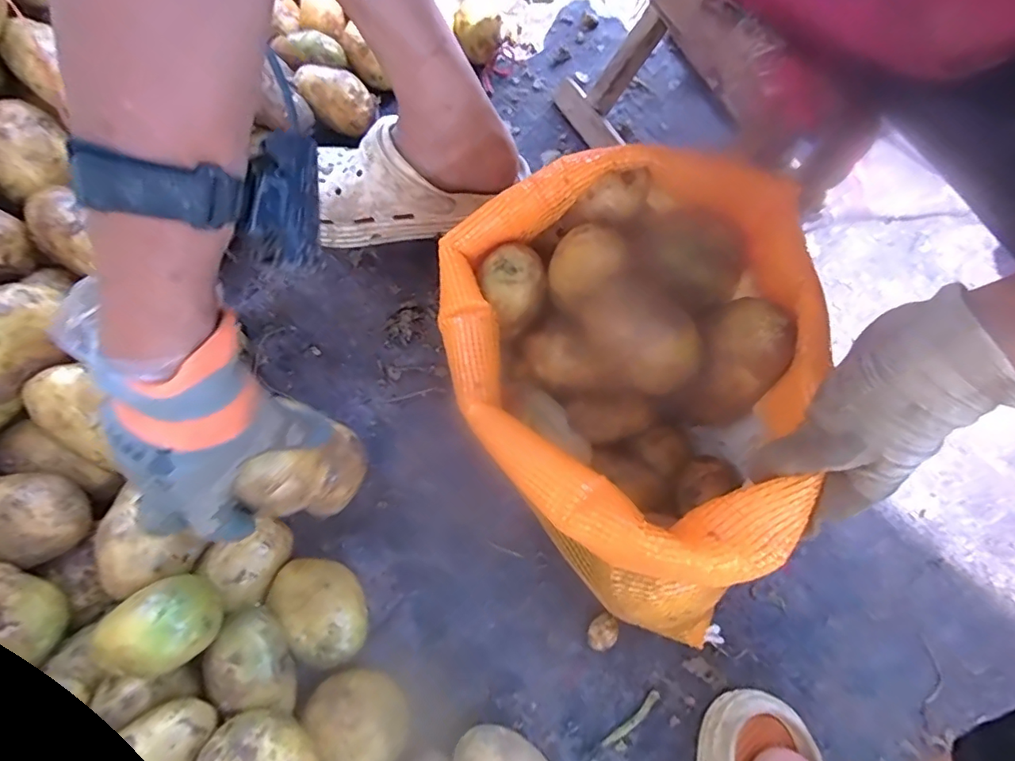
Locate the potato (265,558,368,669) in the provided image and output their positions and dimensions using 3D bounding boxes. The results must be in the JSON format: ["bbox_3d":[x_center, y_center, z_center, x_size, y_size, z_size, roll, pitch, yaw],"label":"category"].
[{"bbox_3d":[-0.152,0.188,0.421,0.060,0.053,0.086,-35,78,-8],"label":"potato"}]

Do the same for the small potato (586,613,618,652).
[{"bbox_3d":[0.081,0.215,0.431,0.029,0.019,0.021,-37,79,-9],"label":"small potato"}]

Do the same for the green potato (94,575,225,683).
[{"bbox_3d":[-0.237,0.169,0.345,0.065,0.044,0.056,-34,78,-8],"label":"green potato"}]

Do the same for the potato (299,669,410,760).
[{"bbox_3d":[-0.113,0.264,0.396,0.060,0.060,0.075,-39,79,-9],"label":"potato"}]

